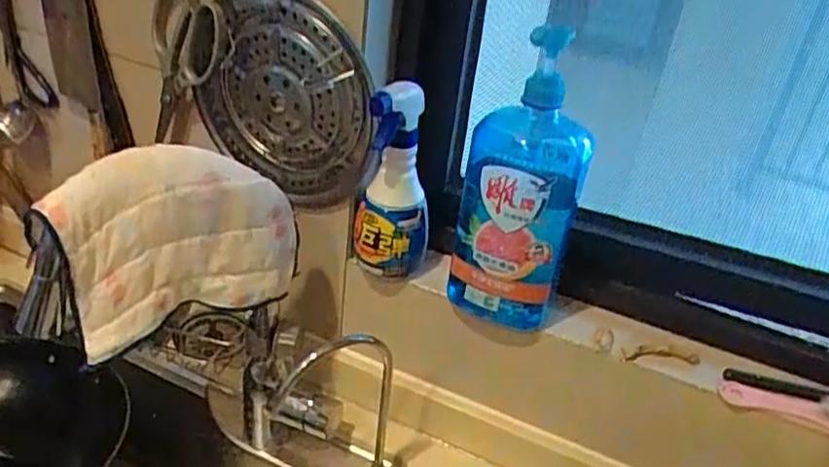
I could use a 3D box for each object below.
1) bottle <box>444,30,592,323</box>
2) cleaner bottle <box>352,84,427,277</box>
[{"bbox_3d":[0.096,-0.030,0.660,0.105,0.251,0.080,10,32,5],"label":"bottle"},{"bbox_3d":[-0.021,-0.055,0.708,0.082,0.207,0.074,6,32,-2],"label":"cleaner bottle"}]

